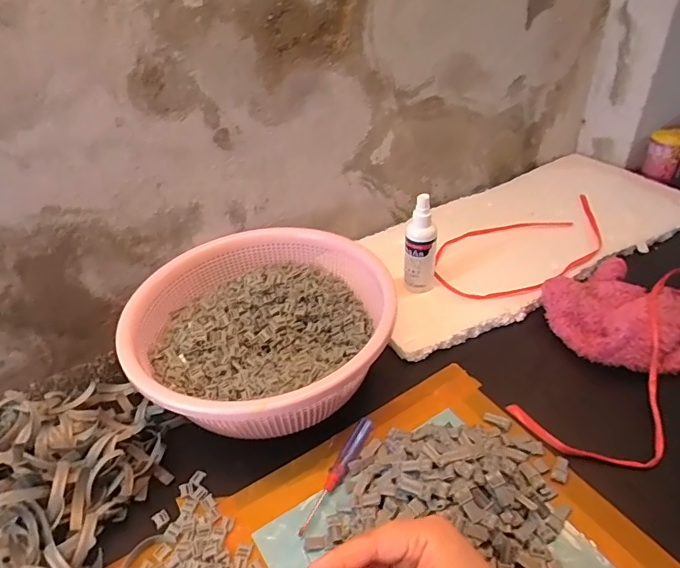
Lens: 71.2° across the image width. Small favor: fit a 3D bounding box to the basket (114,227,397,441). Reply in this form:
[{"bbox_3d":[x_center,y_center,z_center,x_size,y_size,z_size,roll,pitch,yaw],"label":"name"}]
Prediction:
[{"bbox_3d":[-0.081,0.052,0.507,0.256,0.112,0.243,-2,37,2],"label":"basket"}]

